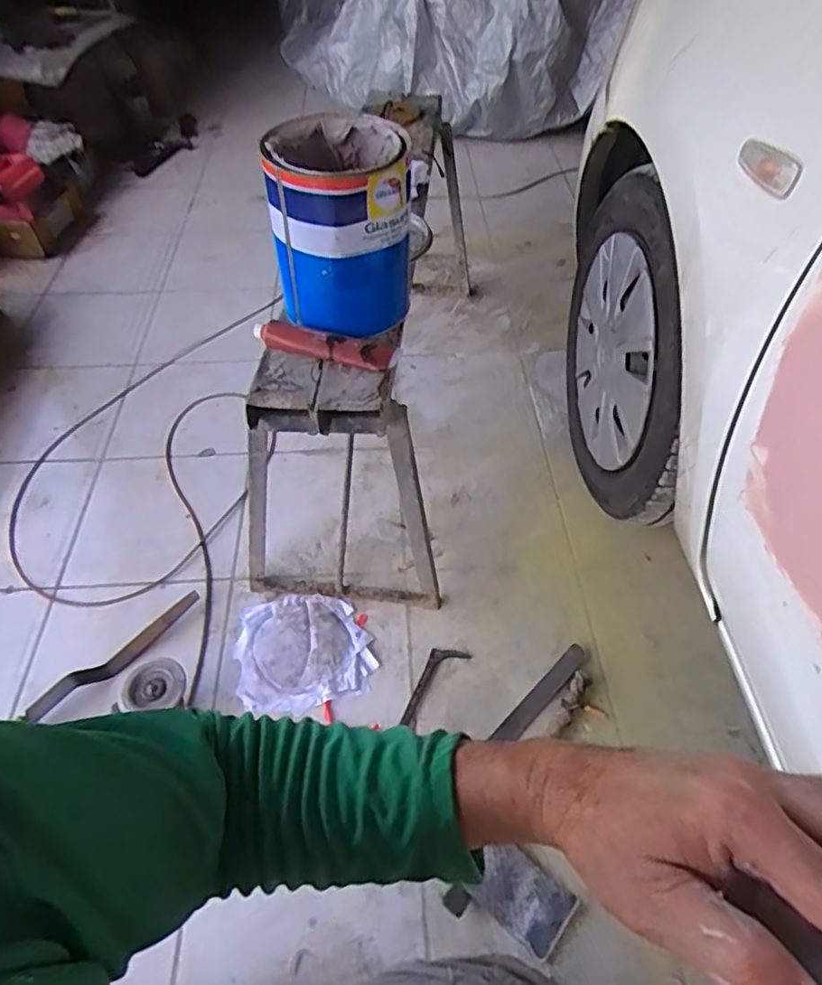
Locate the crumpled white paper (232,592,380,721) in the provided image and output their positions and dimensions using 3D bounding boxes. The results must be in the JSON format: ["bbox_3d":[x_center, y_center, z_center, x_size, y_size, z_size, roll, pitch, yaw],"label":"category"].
[{"bbox_3d":[-0.178,0.251,1.007,0.204,0.018,0.207,-20,52,-16],"label":"crumpled white paper"}]

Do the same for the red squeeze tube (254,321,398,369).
[{"bbox_3d":[-0.109,-0.179,0.759,0.181,0.027,0.034,11,51,9],"label":"red squeeze tube"}]

